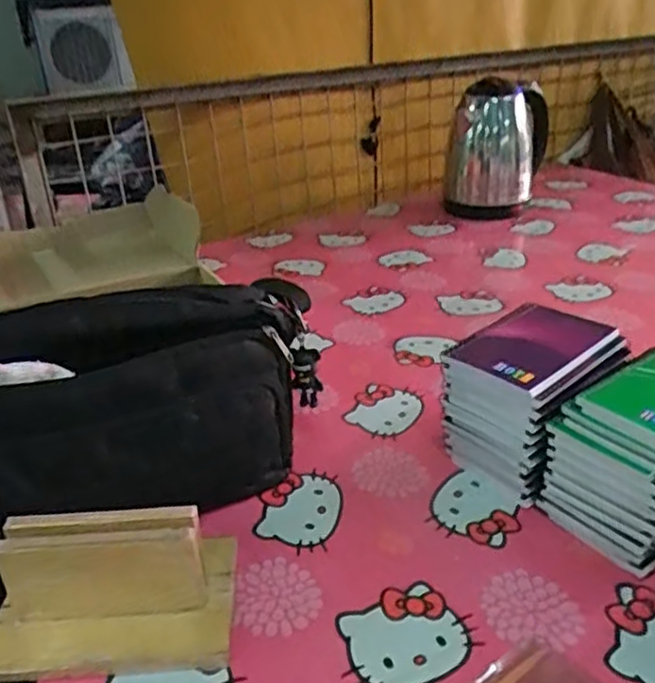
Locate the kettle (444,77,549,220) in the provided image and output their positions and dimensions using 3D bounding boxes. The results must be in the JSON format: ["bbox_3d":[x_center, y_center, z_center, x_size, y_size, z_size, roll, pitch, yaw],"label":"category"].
[{"bbox_3d":[0.286,-0.330,1.167,0.158,0.210,0.128,7,29,17],"label":"kettle"}]

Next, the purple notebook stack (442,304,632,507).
[{"bbox_3d":[0.171,0.050,0.577,0.127,0.119,0.095,-26,36,-37],"label":"purple notebook stack"}]

